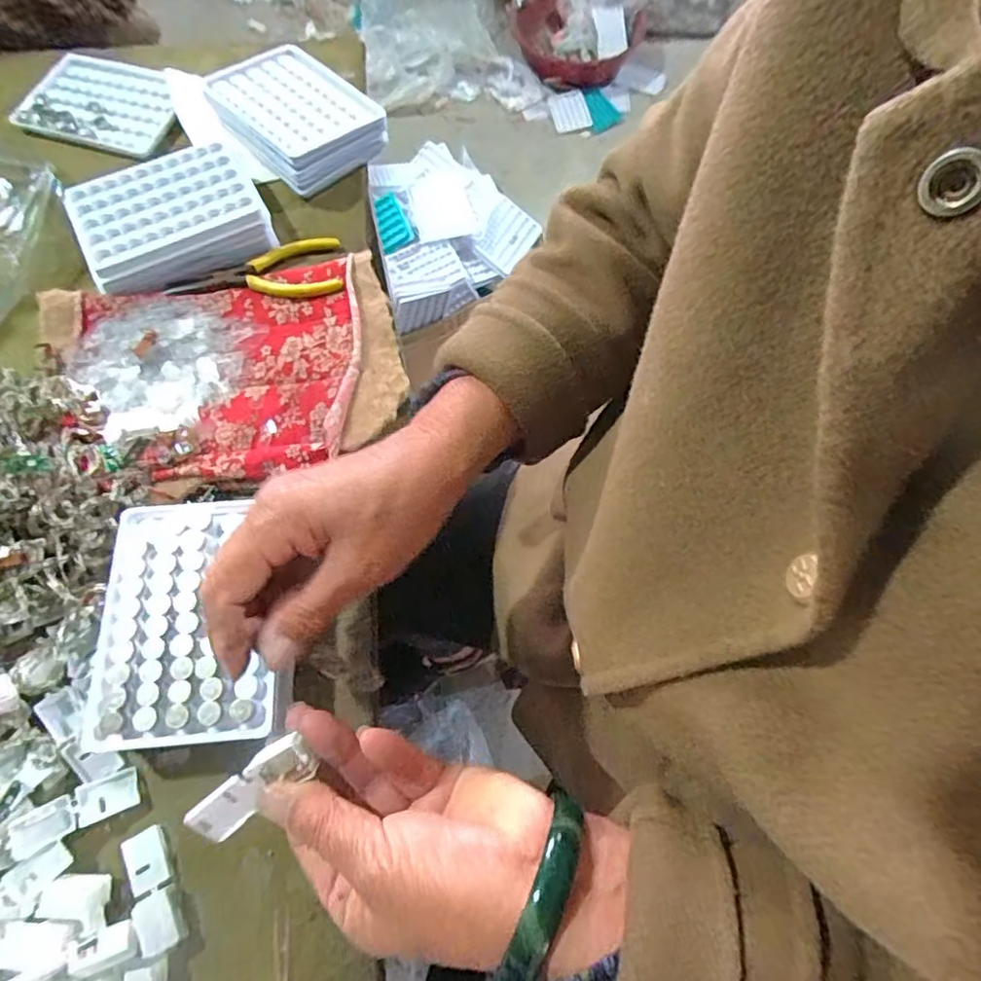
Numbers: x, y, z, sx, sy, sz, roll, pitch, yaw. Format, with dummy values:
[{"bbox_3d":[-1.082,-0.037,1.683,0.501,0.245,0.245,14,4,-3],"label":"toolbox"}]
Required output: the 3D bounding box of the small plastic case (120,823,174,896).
[{"bbox_3d":[-0.174,0.186,0.292,0.018,0.005,0.027,-29,71,-13],"label":"small plastic case"}]

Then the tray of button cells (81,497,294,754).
[{"bbox_3d":[-0.161,0.067,0.314,0.098,0.010,0.131,-5,68,-2],"label":"tray of button cells"}]

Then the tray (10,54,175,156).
[{"bbox_3d":[-0.338,-0.333,0.497,0.131,0.011,0.090,19,68,6],"label":"tray"}]

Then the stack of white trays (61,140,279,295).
[{"bbox_3d":[-0.235,-0.200,0.429,0.124,0.037,0.088,-26,71,-12],"label":"stack of white trays"}]

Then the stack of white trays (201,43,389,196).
[{"bbox_3d":[-0.161,-0.309,0.475,0.128,0.033,0.099,39,71,13],"label":"stack of white trays"}]

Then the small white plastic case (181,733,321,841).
[{"bbox_3d":[-0.099,0.125,0.243,0.059,0.016,0.018,-40,72,4],"label":"small white plastic case"}]

